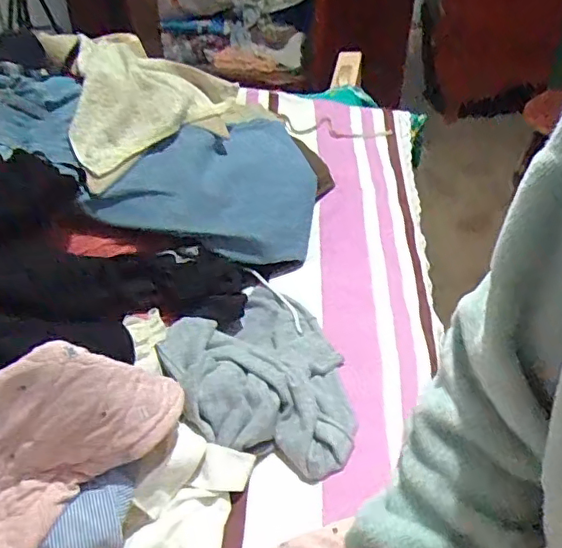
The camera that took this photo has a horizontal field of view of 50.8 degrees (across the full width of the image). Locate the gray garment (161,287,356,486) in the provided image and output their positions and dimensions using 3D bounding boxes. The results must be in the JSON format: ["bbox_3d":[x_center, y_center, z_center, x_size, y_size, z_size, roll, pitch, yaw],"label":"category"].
[{"bbox_3d":[-0.032,0.108,0.773,0.230,0.074,0.311,-2,40,-4],"label":"gray garment"}]

